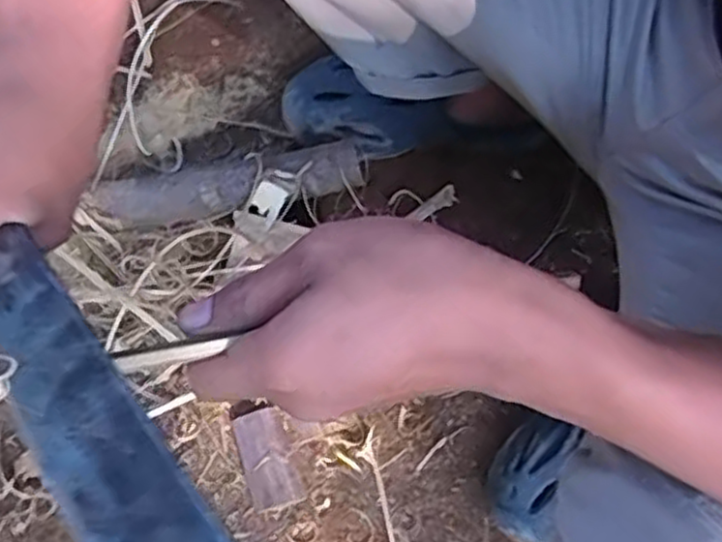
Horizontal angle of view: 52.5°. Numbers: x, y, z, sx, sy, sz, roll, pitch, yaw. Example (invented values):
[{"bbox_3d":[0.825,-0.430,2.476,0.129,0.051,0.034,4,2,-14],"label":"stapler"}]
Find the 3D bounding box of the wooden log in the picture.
[{"bbox_3d":[-0.108,-0.082,0.698,0.223,0.059,0.050,-11,80,1],"label":"wooden log"}]

